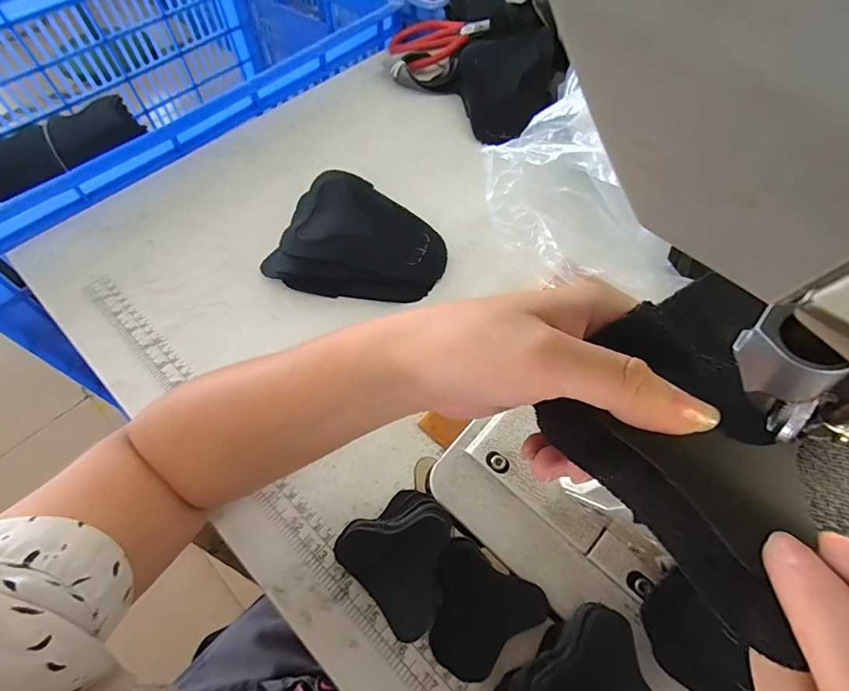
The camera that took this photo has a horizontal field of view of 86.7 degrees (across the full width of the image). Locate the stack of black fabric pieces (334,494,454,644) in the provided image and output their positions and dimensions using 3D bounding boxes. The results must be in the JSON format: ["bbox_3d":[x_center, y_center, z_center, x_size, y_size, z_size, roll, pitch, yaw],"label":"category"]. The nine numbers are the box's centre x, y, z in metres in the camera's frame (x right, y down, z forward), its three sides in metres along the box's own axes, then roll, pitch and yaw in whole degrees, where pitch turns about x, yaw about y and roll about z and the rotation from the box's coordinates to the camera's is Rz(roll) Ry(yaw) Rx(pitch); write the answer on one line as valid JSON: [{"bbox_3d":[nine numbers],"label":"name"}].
[{"bbox_3d":[-0.010,0.134,0.292,0.068,0.027,0.074,-40,67,-21],"label":"stack of black fabric pieces"}]

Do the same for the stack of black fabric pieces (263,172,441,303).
[{"bbox_3d":[-0.060,-0.093,0.416,0.157,0.043,0.118,20,61,11],"label":"stack of black fabric pieces"}]

